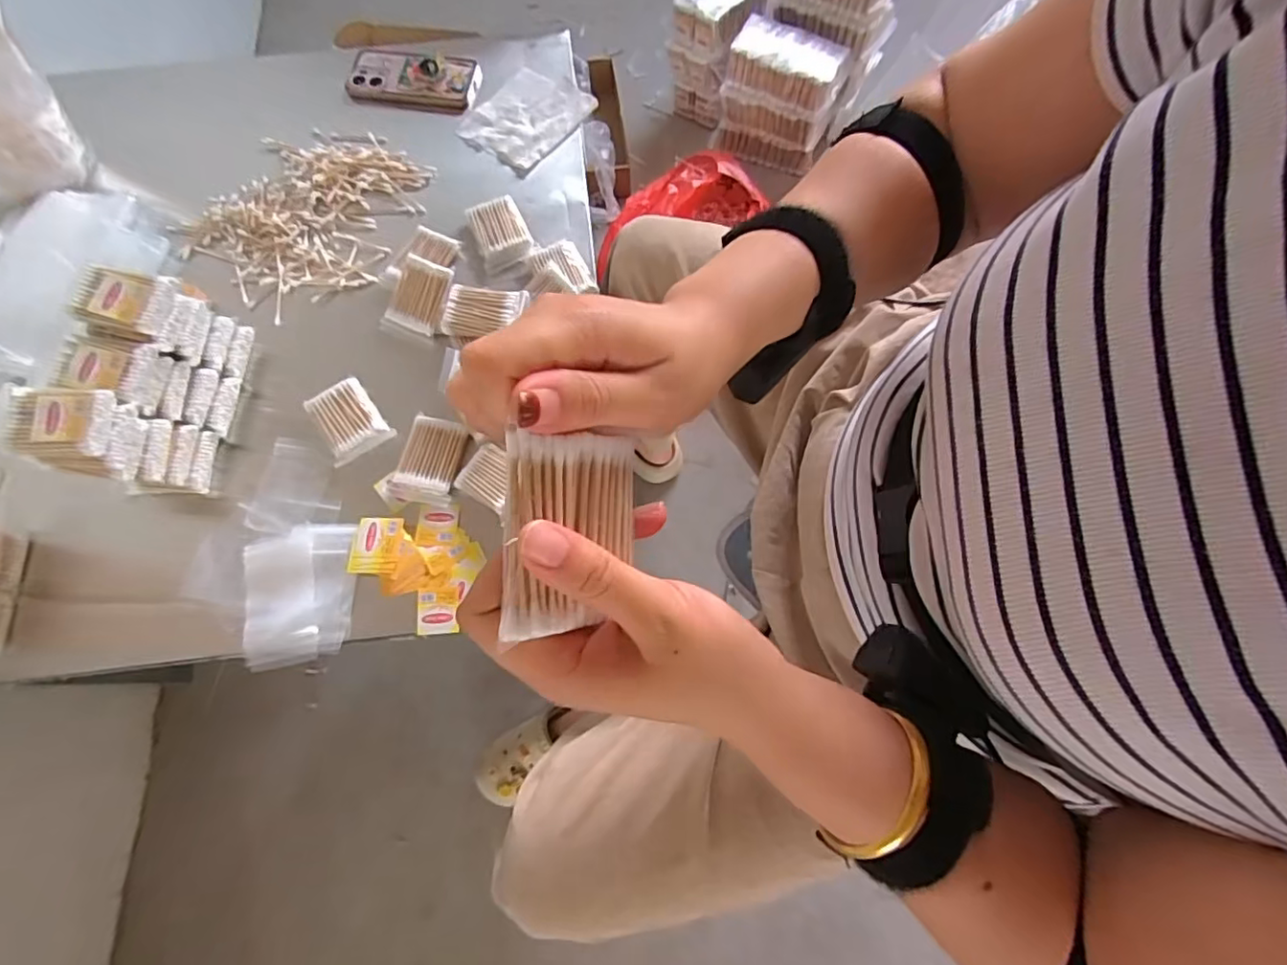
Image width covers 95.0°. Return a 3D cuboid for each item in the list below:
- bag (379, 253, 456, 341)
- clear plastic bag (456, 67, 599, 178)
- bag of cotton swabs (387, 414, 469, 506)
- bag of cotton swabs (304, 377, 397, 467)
[{"bbox_3d":[-0.246,-0.199,0.639,0.062,0.014,0.084,20,99,1],"label":"bag"},{"bbox_3d":[-0.151,-0.470,0.758,0.125,0.014,0.152,36,75,12],"label":"clear plastic bag"},{"bbox_3d":[-0.216,-0.024,0.591,0.061,0.016,0.085,11,69,4],"label":"bag of cotton swabs"},{"bbox_3d":[-0.303,-0.064,0.607,0.060,0.017,0.082,-32,72,-12],"label":"bag of cotton swabs"}]

